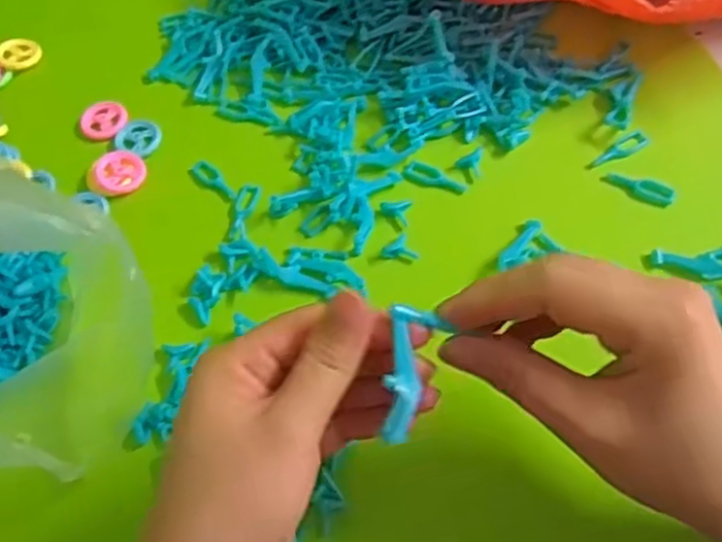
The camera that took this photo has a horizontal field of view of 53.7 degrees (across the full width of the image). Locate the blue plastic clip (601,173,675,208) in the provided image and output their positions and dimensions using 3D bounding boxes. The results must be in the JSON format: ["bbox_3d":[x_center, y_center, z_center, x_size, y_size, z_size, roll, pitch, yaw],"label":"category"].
[{"bbox_3d":[0.162,-0.048,0.417,0.040,0.009,0.011,23,65,17],"label":"blue plastic clip"}]

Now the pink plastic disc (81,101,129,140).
[{"bbox_3d":[-0.169,-0.099,0.470,0.029,0.007,0.028,-2,60,4],"label":"pink plastic disc"}]

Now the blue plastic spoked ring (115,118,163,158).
[{"bbox_3d":[-0.143,-0.087,0.462,0.027,0.006,0.029,-2,60,4],"label":"blue plastic spoked ring"}]

